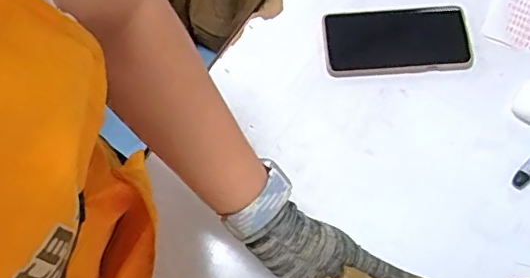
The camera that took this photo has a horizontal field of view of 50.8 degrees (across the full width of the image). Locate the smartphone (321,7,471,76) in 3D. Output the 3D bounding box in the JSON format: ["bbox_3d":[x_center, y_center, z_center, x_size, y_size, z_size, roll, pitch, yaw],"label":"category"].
[{"bbox_3d":[0.150,-0.112,0.637,0.162,0.011,0.078,-2,69,0],"label":"smartphone"}]

